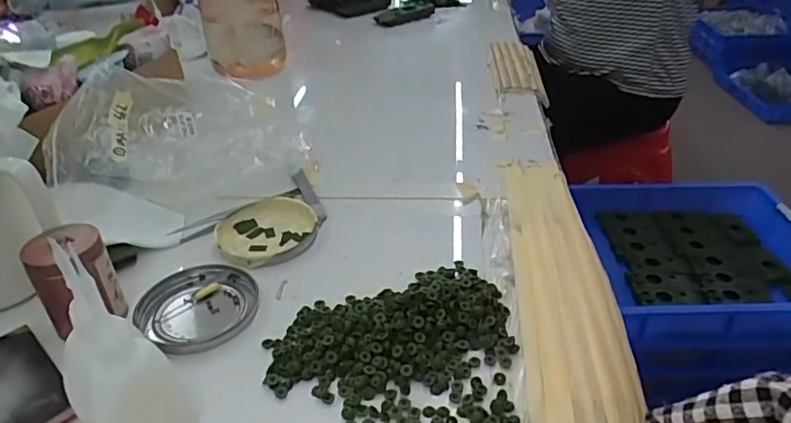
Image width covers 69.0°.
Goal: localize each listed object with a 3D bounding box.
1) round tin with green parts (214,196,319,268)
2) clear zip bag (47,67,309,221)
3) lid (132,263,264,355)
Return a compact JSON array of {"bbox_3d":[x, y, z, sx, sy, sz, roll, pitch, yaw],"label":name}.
[{"bbox_3d":[-0.103,0.016,0.462,0.078,0.014,0.077,-2,33,1],"label":"round tin with green parts"},{"bbox_3d":[-0.185,-0.066,0.516,0.210,0.091,0.117,-9,33,-10],"label":"clear zip bag"},{"bbox_3d":[-0.134,0.063,0.394,0.075,0.008,0.076,-2,33,1],"label":"lid"}]

